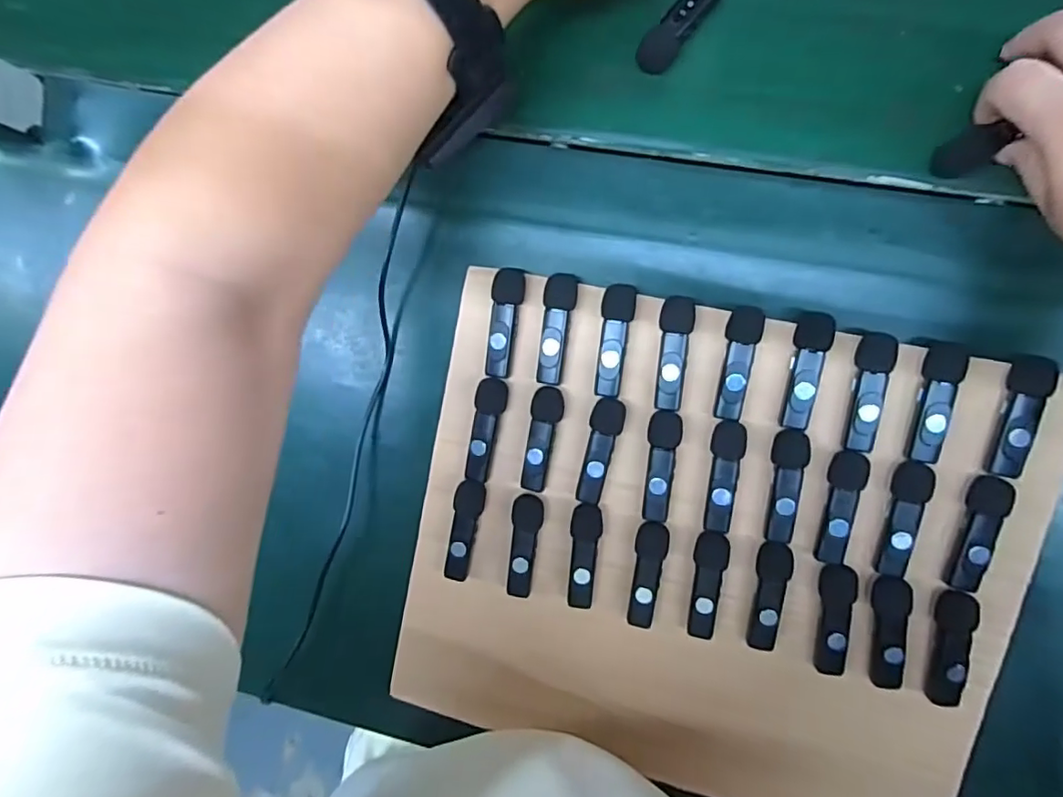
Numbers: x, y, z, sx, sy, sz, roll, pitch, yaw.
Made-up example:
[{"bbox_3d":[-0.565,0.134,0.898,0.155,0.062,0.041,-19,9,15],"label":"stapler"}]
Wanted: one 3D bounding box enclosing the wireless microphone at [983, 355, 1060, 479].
[{"bbox_3d":[0.258,0.010,0.298,0.016,0.017,0.064,12,94,8],"label":"wireless microphone"}]

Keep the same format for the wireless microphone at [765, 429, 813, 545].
[{"bbox_3d":[0.146,0.051,0.323,0.018,0.015,0.065,6,93,9],"label":"wireless microphone"}]

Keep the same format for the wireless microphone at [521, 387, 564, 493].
[{"bbox_3d":[0.007,0.025,0.344,0.019,0.013,0.064,9,93,9],"label":"wireless microphone"}]

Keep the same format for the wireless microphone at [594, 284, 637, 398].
[{"bbox_3d":[0.049,-0.034,0.331,0.018,0.013,0.065,7,93,9],"label":"wireless microphone"}]

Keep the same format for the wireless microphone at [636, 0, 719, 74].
[{"bbox_3d":[0.088,-0.218,0.327,0.020,0.018,0.065,44,98,5],"label":"wireless microphone"}]

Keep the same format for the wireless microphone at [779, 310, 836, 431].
[{"bbox_3d":[0.154,-0.015,0.317,0.018,0.017,0.064,9,93,9],"label":"wireless microphone"}]

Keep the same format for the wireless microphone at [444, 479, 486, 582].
[{"bbox_3d":[-0.043,0.084,0.360,0.017,0.013,0.067,13,94,8],"label":"wireless microphone"}]

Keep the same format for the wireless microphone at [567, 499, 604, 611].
[{"bbox_3d":[0.033,0.097,0.346,0.018,0.010,0.065,6,93,9],"label":"wireless microphone"}]

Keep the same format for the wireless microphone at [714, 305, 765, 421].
[{"bbox_3d":[0.118,-0.020,0.320,0.018,0.014,0.064,8,93,9],"label":"wireless microphone"}]

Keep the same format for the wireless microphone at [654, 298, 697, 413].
[{"bbox_3d":[0.082,-0.026,0.327,0.018,0.011,0.065,7,93,9],"label":"wireless microphone"}]

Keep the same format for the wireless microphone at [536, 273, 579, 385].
[{"bbox_3d":[0.014,-0.042,0.337,0.018,0.014,0.065,11,94,9],"label":"wireless microphone"}]

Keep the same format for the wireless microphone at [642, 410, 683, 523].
[{"bbox_3d":[0.077,0.040,0.333,0.018,0.010,0.066,6,93,9],"label":"wireless microphone"}]

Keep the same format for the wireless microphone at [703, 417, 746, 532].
[{"bbox_3d":[0.112,0.046,0.329,0.017,0.013,0.065,7,93,9],"label":"wireless microphone"}]

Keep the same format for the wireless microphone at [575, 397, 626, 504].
[{"bbox_3d":[0.041,0.032,0.338,0.019,0.011,0.064,14,94,8],"label":"wireless microphone"}]

